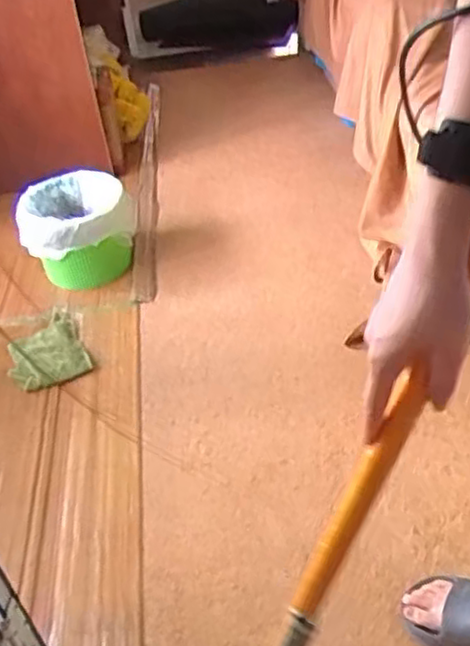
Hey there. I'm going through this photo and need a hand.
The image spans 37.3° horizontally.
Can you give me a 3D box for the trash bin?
[{"bbox_3d":[-0.418,-0.242,1.827,0.245,0.223,0.247,-4,39,4],"label":"trash bin"}]

